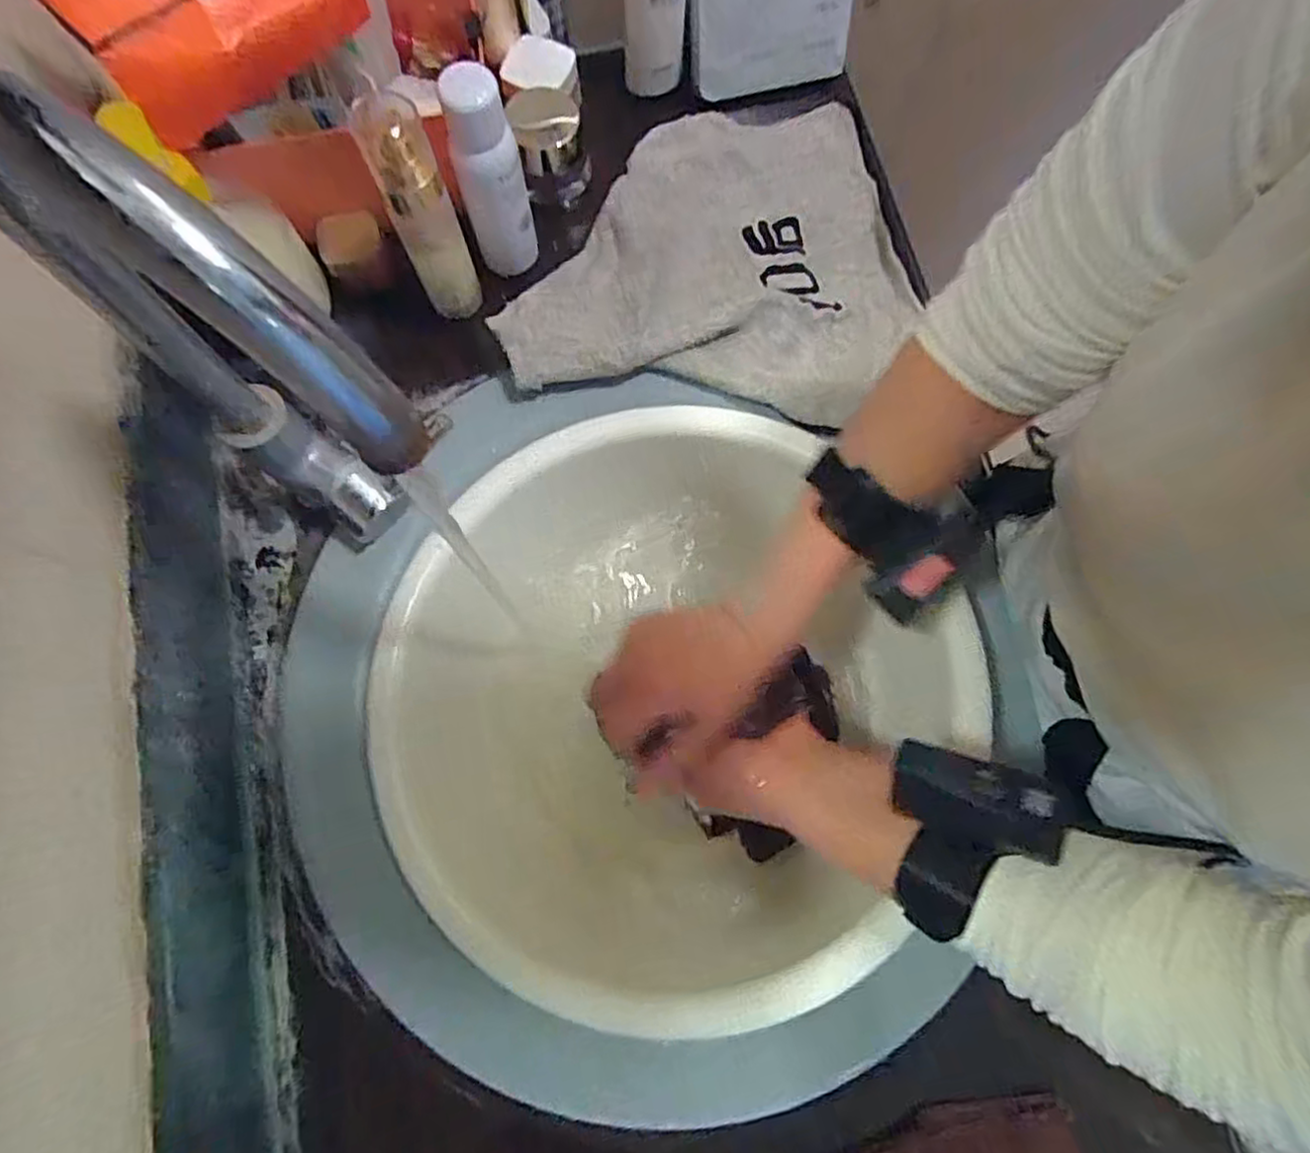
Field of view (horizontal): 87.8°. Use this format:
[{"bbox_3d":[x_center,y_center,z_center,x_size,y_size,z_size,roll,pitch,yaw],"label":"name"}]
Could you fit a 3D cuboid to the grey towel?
[{"bbox_3d":[0.070,-0.236,0.502,0.244,0.029,0.330,33,78,7],"label":"grey towel"}]

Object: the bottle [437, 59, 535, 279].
[{"bbox_3d":[-0.111,-0.270,0.465,0.042,0.143,0.037,-13,77,-4],"label":"bottle"}]

